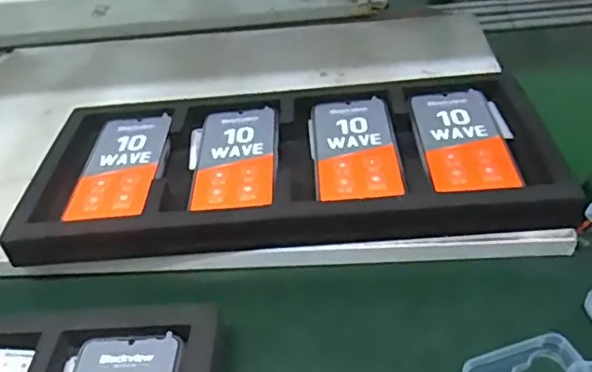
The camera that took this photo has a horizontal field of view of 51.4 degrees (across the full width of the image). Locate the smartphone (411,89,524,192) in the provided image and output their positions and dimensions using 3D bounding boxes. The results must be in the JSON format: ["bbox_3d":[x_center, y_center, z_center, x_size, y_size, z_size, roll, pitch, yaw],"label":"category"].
[{"bbox_3d":[0.157,-0.048,0.586,0.077,0.004,0.161,-5,38,4],"label":"smartphone"}]

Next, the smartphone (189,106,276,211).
[{"bbox_3d":[-0.058,-0.032,0.602,0.076,0.004,0.160,-5,38,4],"label":"smartphone"}]

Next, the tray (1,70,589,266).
[{"bbox_3d":[-0.007,-0.021,0.603,0.479,0.048,0.230,-5,38,4],"label":"tray"}]

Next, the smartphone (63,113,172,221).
[{"bbox_3d":[-0.172,-0.022,0.608,0.075,0.008,0.158,-5,38,4],"label":"smartphone"}]

